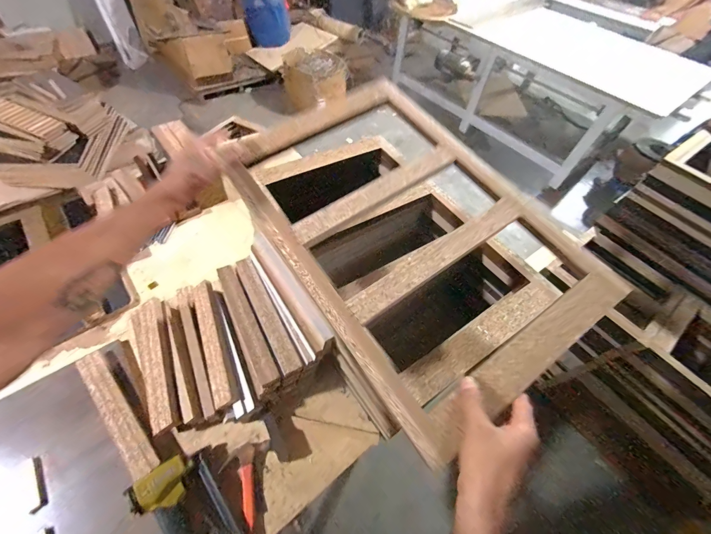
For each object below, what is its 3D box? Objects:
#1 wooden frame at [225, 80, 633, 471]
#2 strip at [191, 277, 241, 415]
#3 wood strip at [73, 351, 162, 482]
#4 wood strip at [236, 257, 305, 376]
[{"bbox_3d":[0.074,-0.080,0.467,0.375,0.032,0.552,-33,70,-15],"label":"wooden frame"},{"bbox_3d":[-0.323,0.164,0.687,0.062,0.032,0.293,-18,57,-18],"label":"strip"},{"bbox_3d":[-0.498,0.296,0.625,0.304,0.015,0.046,40,60,22],"label":"wood strip"},{"bbox_3d":[-0.201,0.095,0.671,0.042,0.022,0.299,-24,59,-21],"label":"wood strip"}]

